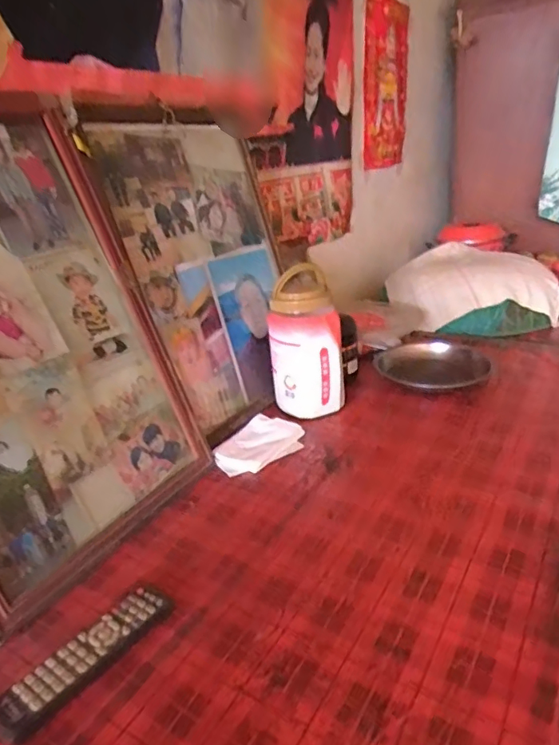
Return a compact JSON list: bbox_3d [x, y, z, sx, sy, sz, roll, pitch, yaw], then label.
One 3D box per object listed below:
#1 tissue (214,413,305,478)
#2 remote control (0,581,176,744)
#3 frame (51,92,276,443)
[{"bbox_3d":[-0.036,0.117,0.875,0.158,0.010,0.108,-28,42,-35],"label":"tissue"},{"bbox_3d":[-0.185,0.274,0.513,0.050,0.023,0.179,13,29,41],"label":"remote control"},{"bbox_3d":[-0.123,-0.195,0.960,0.023,0.549,0.396,-8,17,37],"label":"frame"}]

